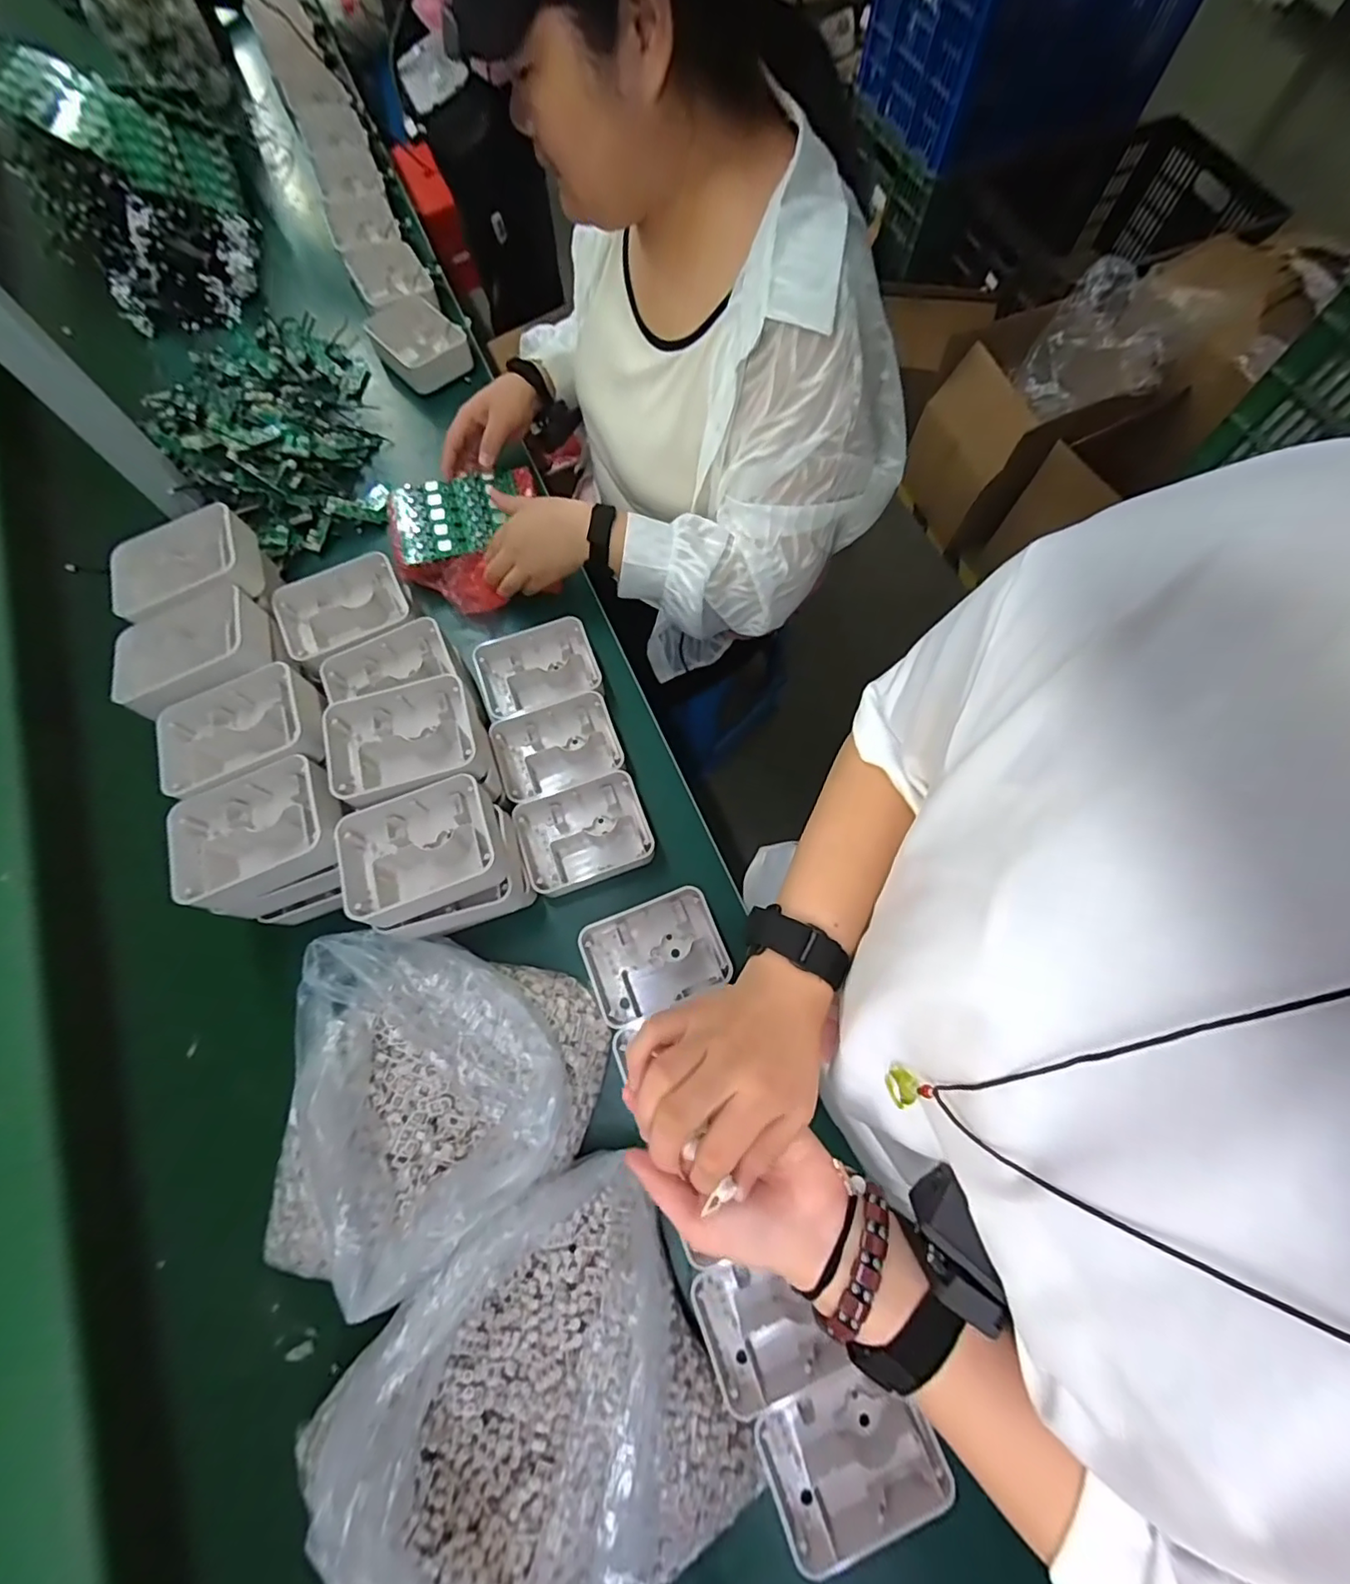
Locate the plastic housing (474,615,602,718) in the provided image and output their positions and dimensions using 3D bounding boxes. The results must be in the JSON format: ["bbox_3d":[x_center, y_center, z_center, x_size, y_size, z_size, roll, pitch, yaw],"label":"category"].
[{"bbox_3d":[-0.161,-0.140,0.661,0.140,0.042,0.102,-18,73,-6],"label":"plastic housing"}]

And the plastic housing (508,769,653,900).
[{"bbox_3d":[-0.094,0.043,0.602,0.132,0.037,0.107,-20,73,-6],"label":"plastic housing"}]

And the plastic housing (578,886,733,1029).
[{"bbox_3d":[-0.020,0.160,0.568,0.130,0.043,0.097,-22,73,-7],"label":"plastic housing"}]

